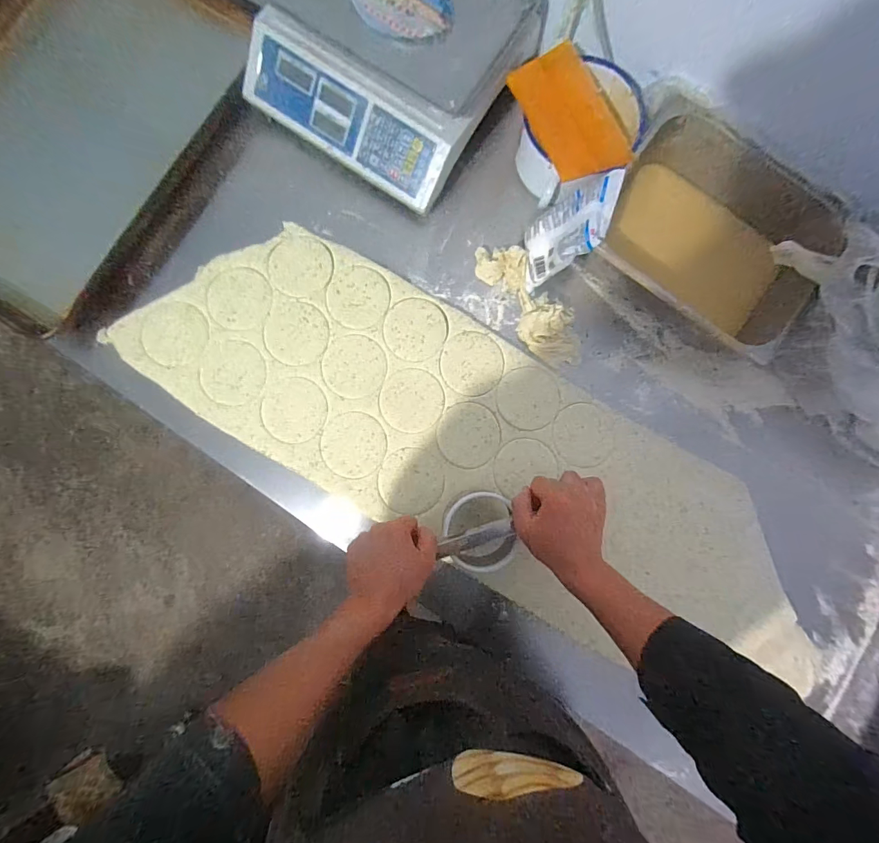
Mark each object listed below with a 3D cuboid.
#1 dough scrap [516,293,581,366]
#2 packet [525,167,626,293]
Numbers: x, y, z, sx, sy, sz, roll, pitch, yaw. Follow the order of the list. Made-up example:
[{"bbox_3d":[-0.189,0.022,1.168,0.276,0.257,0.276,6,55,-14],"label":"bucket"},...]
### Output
[{"bbox_3d":[0.173,-0.140,0.639,0.116,0.025,0.086,22,85,-1],"label":"dough scrap"},{"bbox_3d":[0.188,-0.274,0.595,0.040,0.153,0.104,7,77,-36],"label":"packet"}]

